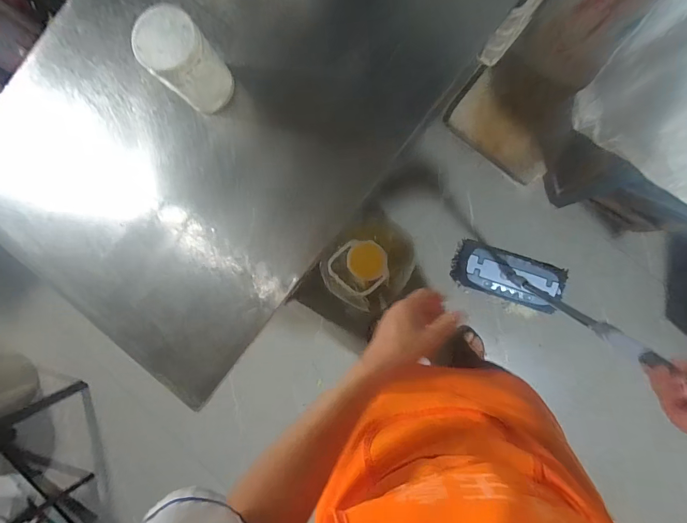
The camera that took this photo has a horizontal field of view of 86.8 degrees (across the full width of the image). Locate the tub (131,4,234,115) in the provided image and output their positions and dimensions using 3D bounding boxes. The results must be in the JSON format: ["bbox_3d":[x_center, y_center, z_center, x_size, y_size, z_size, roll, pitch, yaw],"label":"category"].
[{"bbox_3d":[-0.190,-0.242,0.451,0.073,0.110,0.070,0,89,5],"label":"tub"}]

